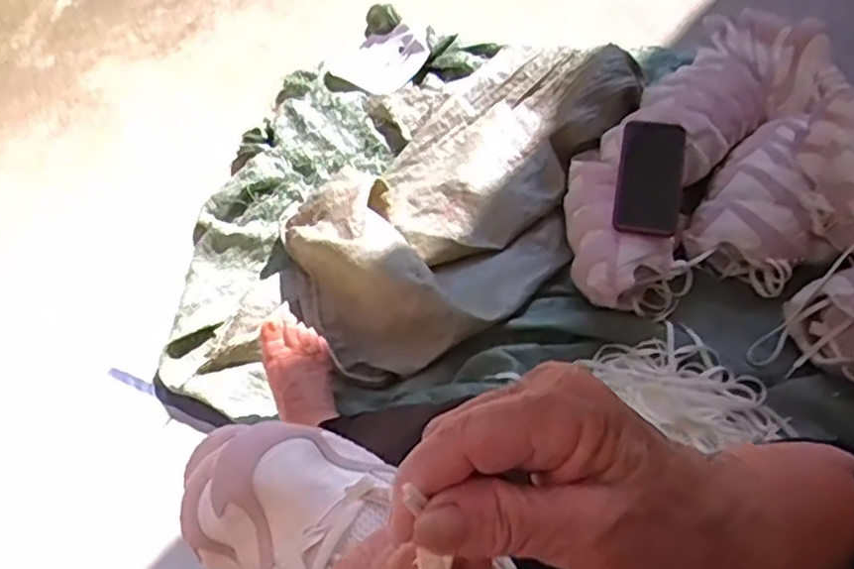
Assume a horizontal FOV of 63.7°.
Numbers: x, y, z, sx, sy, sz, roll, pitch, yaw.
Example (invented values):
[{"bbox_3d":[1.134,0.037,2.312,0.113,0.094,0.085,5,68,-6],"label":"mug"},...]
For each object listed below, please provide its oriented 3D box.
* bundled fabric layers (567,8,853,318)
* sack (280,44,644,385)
[{"bbox_3d":[0.389,-0.200,1.043,0.229,0.145,0.569,36,62,24],"label":"bundled fabric layers"},{"bbox_3d":[0.071,-0.142,1.024,0.633,0.118,0.337,-39,62,-24],"label":"sack"}]

